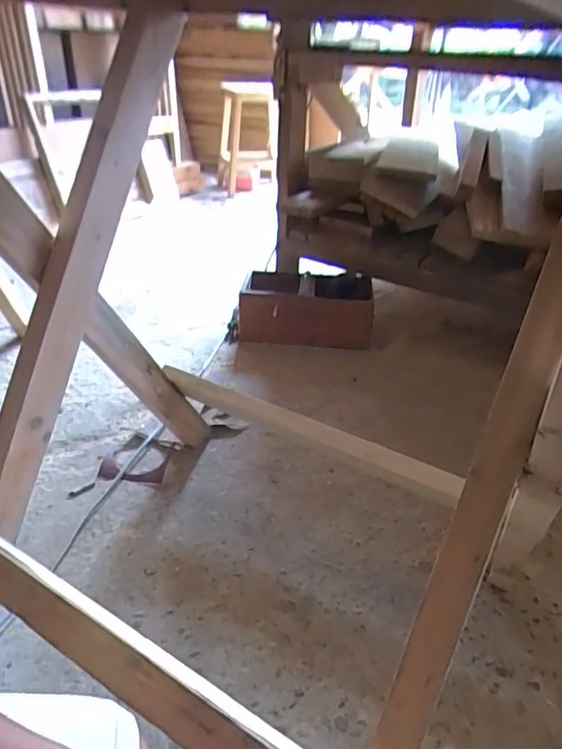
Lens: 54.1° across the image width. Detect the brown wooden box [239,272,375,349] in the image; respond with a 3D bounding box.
[{"bbox_3d":[0.065,-0.169,1.421,0.329,0.146,0.174,4,28,2],"label":"brown wooden box"}]

